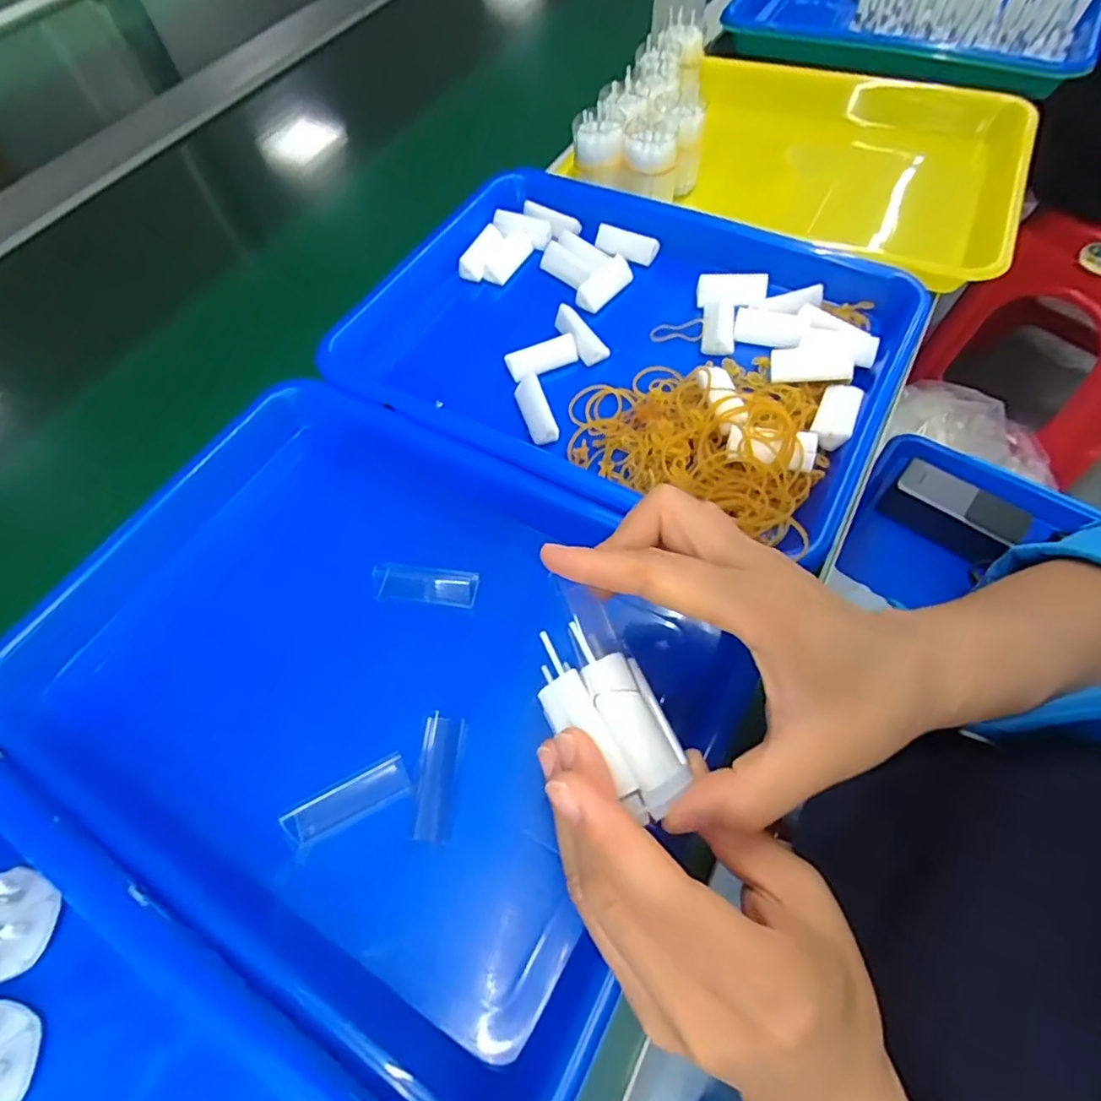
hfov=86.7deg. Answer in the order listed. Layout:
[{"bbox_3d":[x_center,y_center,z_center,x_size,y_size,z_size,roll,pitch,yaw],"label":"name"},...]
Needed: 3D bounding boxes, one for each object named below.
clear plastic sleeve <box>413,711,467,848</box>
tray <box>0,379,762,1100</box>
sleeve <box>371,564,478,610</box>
[{"bbox_3d":[-0.053,0.106,0.275,0.019,0.004,0.054,2,61,5],"label":"clear plastic sleeve"},{"bbox_3d":[-0.084,0.057,0.293,0.317,0.042,0.242,25,66,17],"label":"tray"},{"bbox_3d":[-0.071,0.019,0.324,0.063,0.012,0.021,8,62,9],"label":"sleeve"}]

